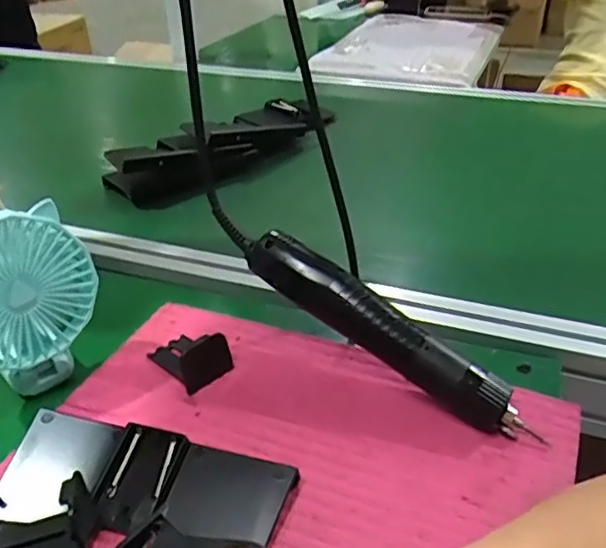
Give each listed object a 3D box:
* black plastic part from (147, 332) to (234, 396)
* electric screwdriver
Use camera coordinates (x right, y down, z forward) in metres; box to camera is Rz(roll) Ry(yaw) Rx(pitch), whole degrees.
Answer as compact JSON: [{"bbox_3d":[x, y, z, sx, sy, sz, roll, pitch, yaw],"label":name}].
[{"bbox_3d":[-0.083,0.053,0.430,0.038,0.029,0.058,-28,42,-35],"label":"black plastic part"},{"bbox_3d":[0.053,0.038,0.403,0.210,0.033,0.028,35,47,14],"label":"electric screwdriver"}]

